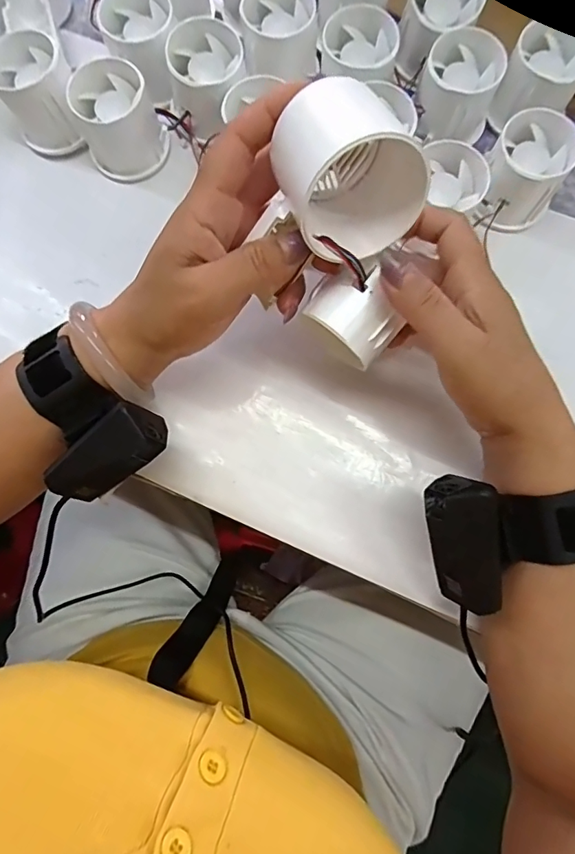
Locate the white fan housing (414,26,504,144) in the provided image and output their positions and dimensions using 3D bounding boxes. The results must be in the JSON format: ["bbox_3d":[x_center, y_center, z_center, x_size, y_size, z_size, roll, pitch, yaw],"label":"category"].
[{"bbox_3d":[0.117,-0.230,0.326,0.051,0.044,0.058,22,81,5],"label":"white fan housing"}]

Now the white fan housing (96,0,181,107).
[{"bbox_3d":[-0.101,-0.269,0.336,0.049,0.053,0.060,-19,80,-3],"label":"white fan housing"}]

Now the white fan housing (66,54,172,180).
[{"bbox_3d":[-0.116,-0.213,0.328,0.058,0.048,0.057,0,80,1],"label":"white fan housing"}]

